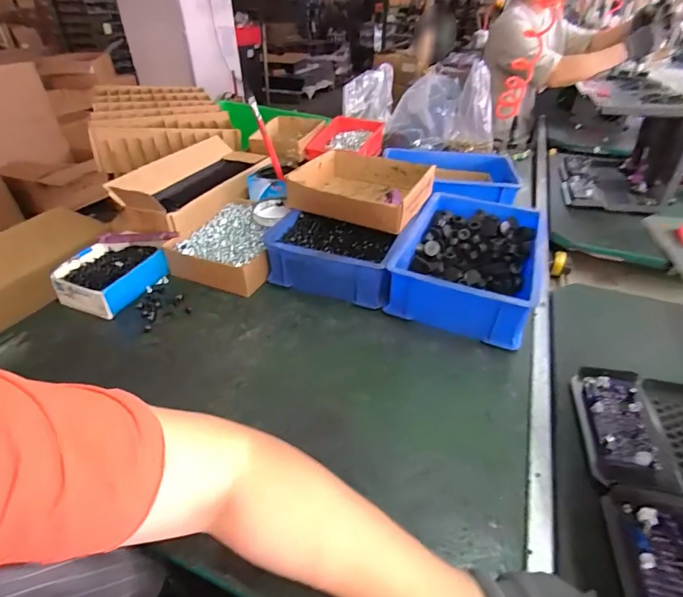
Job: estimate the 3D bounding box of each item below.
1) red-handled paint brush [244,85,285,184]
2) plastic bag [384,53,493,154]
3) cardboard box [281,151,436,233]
[{"bbox_3d":[-0.138,-0.292,0.704,0.020,0.209,0.020,10,67,12],"label":"red-handled paint brush"},{"bbox_3d":[0.264,-0.495,1.050,0.289,0.179,0.204,-1,38,-3],"label":"plastic bag"},{"bbox_3d":[0.039,-0.200,0.707,0.219,0.054,0.189,19,41,22],"label":"cardboard box"}]

